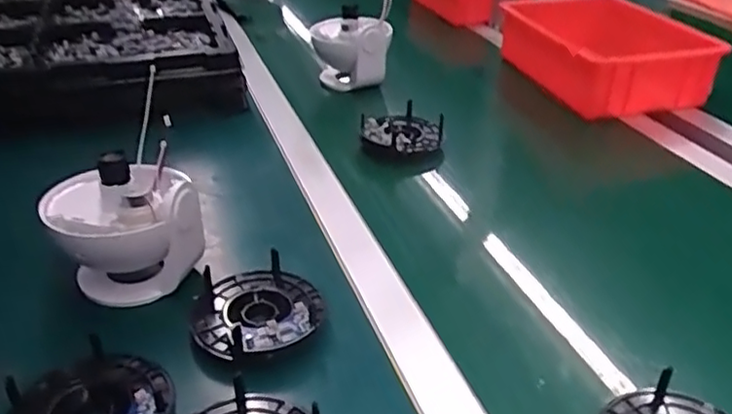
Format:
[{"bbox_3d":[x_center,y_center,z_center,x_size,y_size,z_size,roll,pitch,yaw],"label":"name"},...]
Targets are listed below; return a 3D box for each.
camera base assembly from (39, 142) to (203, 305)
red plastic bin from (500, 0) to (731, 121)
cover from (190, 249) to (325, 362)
[{"bbox_3d":[-0.207,0.016,0.558,0.109,0.119,0.120,-14,36,-24],"label":"camera base assembly"},{"bbox_3d":[0.340,-0.228,0.930,0.212,0.086,0.257,-6,33,-13],"label":"red plastic bin"},{"bbox_3d":[-0.086,0.079,0.517,0.097,0.029,0.106,-6,33,-13],"label":"cover"}]

